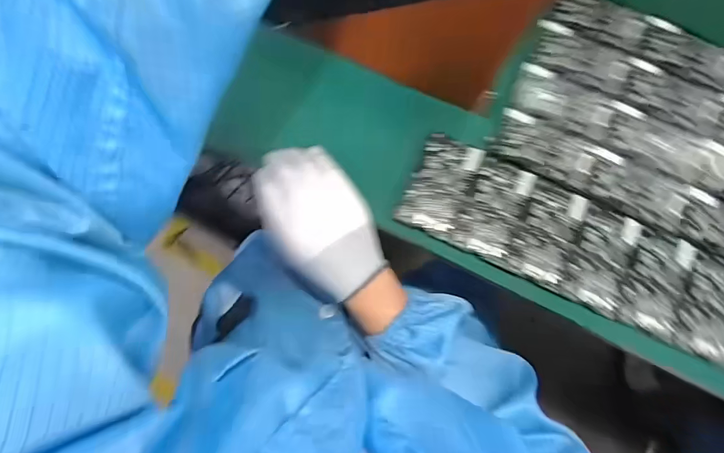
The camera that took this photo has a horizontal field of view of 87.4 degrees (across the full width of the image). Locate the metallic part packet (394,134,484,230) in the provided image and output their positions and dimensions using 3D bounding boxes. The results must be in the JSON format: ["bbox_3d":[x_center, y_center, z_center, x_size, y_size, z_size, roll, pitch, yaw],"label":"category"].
[{"bbox_3d":[0.078,-0.041,0.373,0.059,0.009,0.096,23,81,3],"label":"metallic part packet"}]

